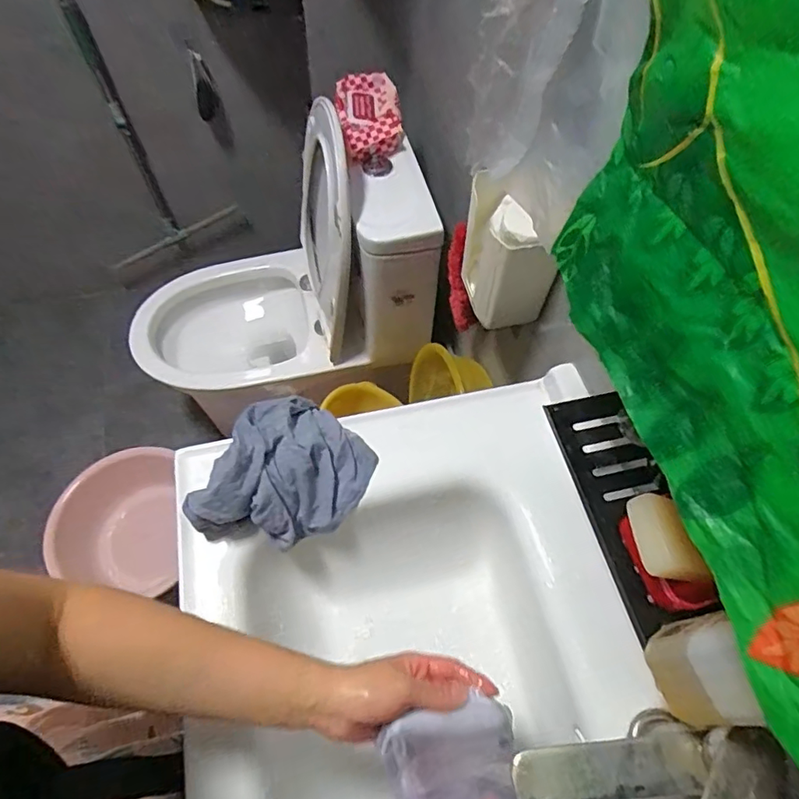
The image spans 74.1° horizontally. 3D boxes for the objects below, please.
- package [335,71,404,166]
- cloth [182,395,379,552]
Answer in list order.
[{"bbox_3d":[-0.056,-0.535,1.013,0.117,0.078,0.168,-9,61,-6],"label":"package"},{"bbox_3d":[-0.129,0.090,0.612,0.167,0.058,0.188,34,66,-19],"label":"cloth"}]

